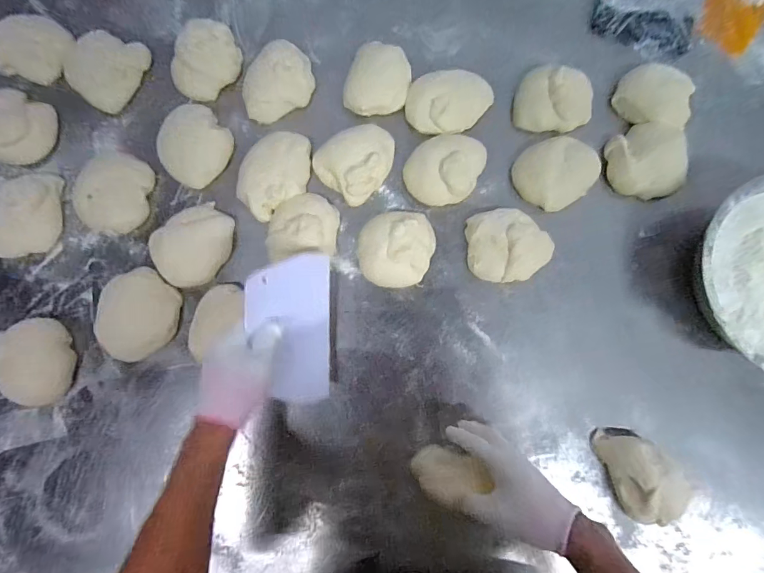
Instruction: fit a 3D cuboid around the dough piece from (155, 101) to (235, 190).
[{"bbox_3d":[-0.282,-0.212,0.586,0.098,0.033,0.106,0,83,-2],"label":"dough piece"}]

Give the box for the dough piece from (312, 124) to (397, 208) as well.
[{"bbox_3d":[-0.038,-0.194,0.597,0.103,0.036,0.124,43,83,4],"label":"dough piece"}]

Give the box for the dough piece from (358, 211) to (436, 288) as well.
[{"bbox_3d":[0.022,-0.057,0.578,0.113,0.039,0.117,10,82,-1],"label":"dough piece"}]

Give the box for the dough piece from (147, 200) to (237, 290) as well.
[{"bbox_3d":[-0.268,-0.059,0.557,0.093,0.059,0.120,43,83,4],"label":"dough piece"}]

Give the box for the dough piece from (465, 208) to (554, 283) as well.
[{"bbox_3d":[0.195,-0.062,0.585,0.136,0.037,0.107,-6,83,-3],"label":"dough piece"}]

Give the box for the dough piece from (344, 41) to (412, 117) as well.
[{"bbox_3d":[-0.006,-0.318,0.609,0.096,0.041,0.108,15,82,0],"label":"dough piece"}]

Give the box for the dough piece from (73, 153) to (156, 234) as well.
[{"bbox_3d":[-0.389,-0.142,0.571,0.094,0.033,0.119,2,83,-2],"label":"dough piece"}]

